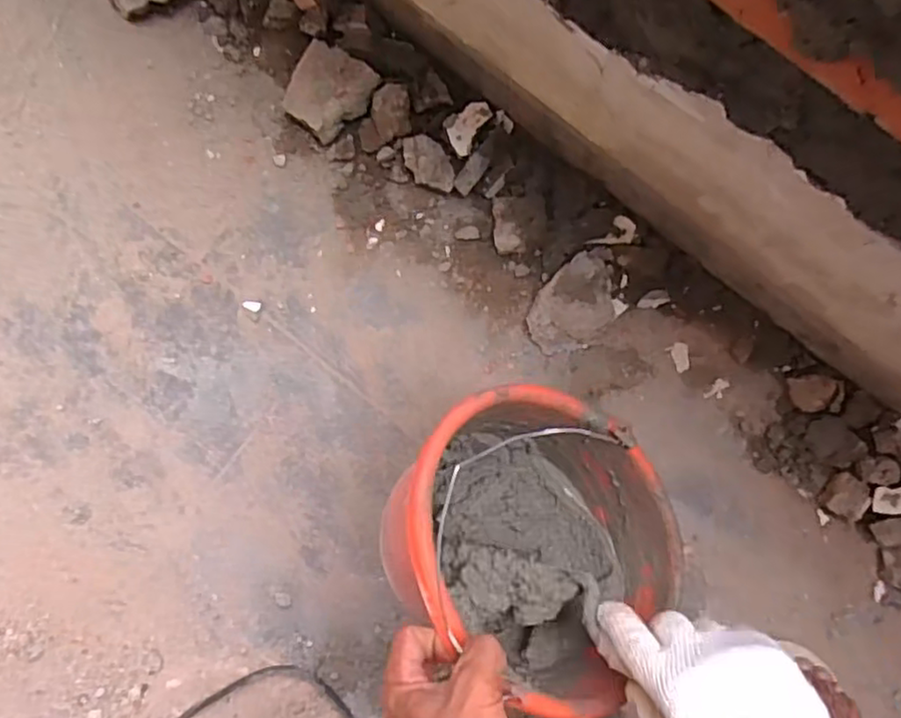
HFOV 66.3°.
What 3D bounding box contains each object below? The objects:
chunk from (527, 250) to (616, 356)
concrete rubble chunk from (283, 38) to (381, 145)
[{"bbox_3d":[0.124,-0.053,0.681,0.105,0.039,0.070,-44,87,3],"label":"chunk"},{"bbox_3d":[-0.121,-0.266,0.686,0.078,0.040,0.080,41,93,3],"label":"concrete rubble chunk"}]

